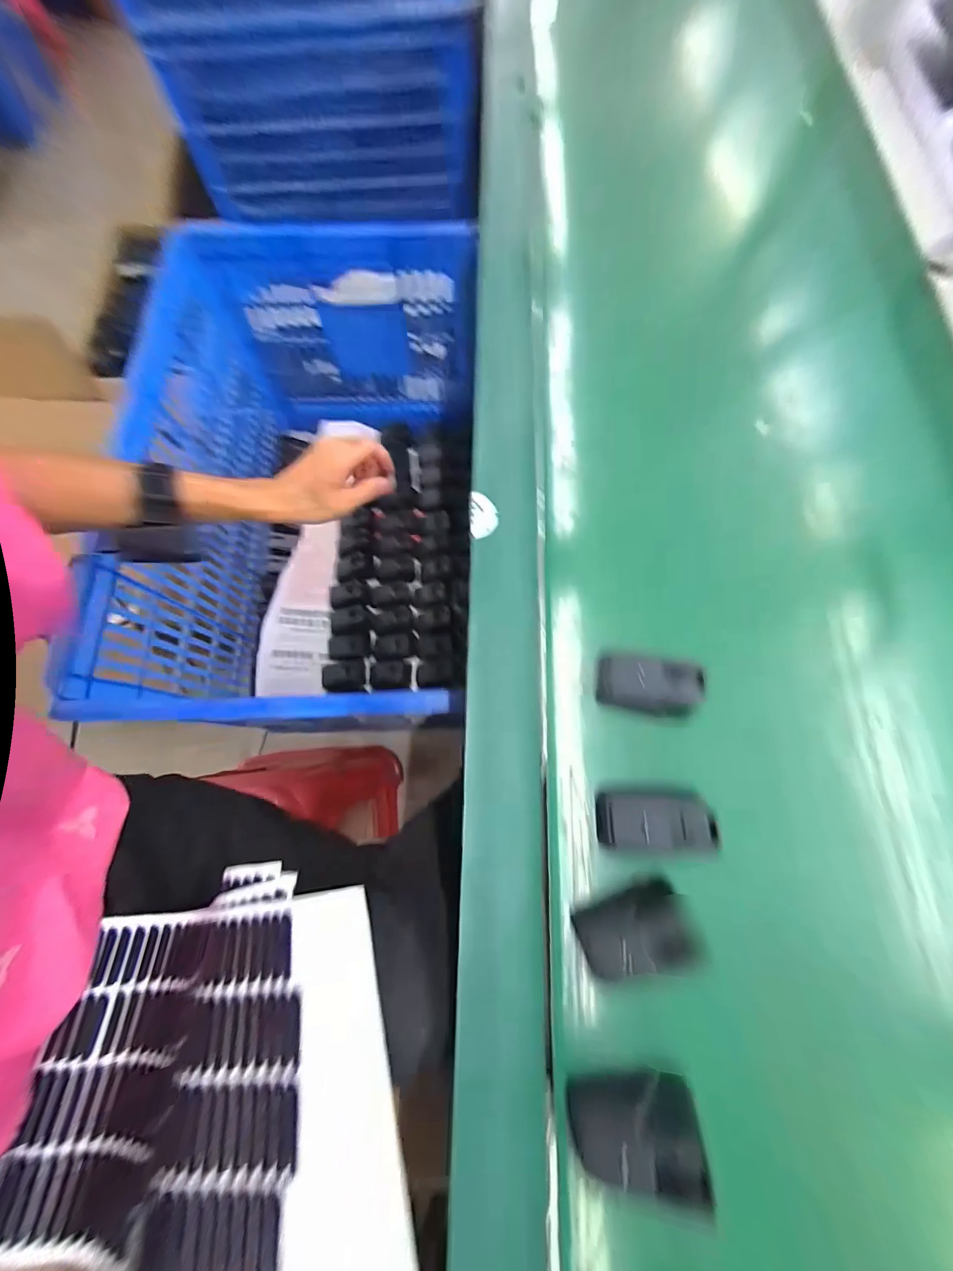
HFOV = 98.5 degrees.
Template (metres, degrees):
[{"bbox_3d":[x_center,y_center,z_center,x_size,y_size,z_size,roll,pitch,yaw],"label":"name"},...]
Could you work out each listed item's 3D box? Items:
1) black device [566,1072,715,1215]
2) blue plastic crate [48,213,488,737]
[{"bbox_3d":[0.083,0.261,0.213,0.063,0.029,0.037,-3,74,0],"label":"black device"},{"bbox_3d":[-0.227,-0.230,0.611,0.464,0.348,0.712,-3,74,0],"label":"blue plastic crate"}]

